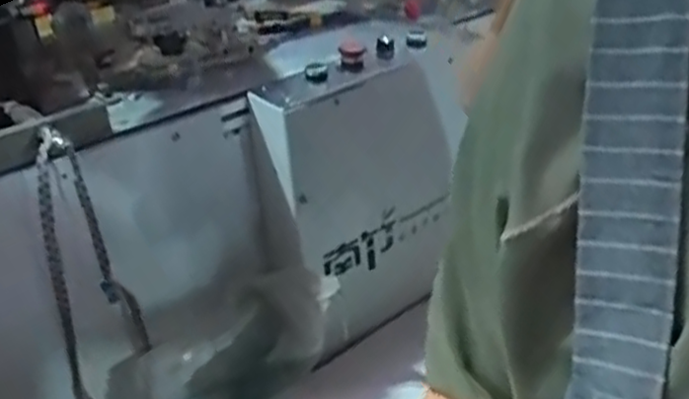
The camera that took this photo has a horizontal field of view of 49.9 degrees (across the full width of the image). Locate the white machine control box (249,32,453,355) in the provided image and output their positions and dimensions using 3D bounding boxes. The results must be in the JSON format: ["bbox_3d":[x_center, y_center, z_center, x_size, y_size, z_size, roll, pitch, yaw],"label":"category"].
[{"bbox_3d":[0.015,-0.008,1.022,0.112,0.364,0.294,20,37,38],"label":"white machine control box"}]

